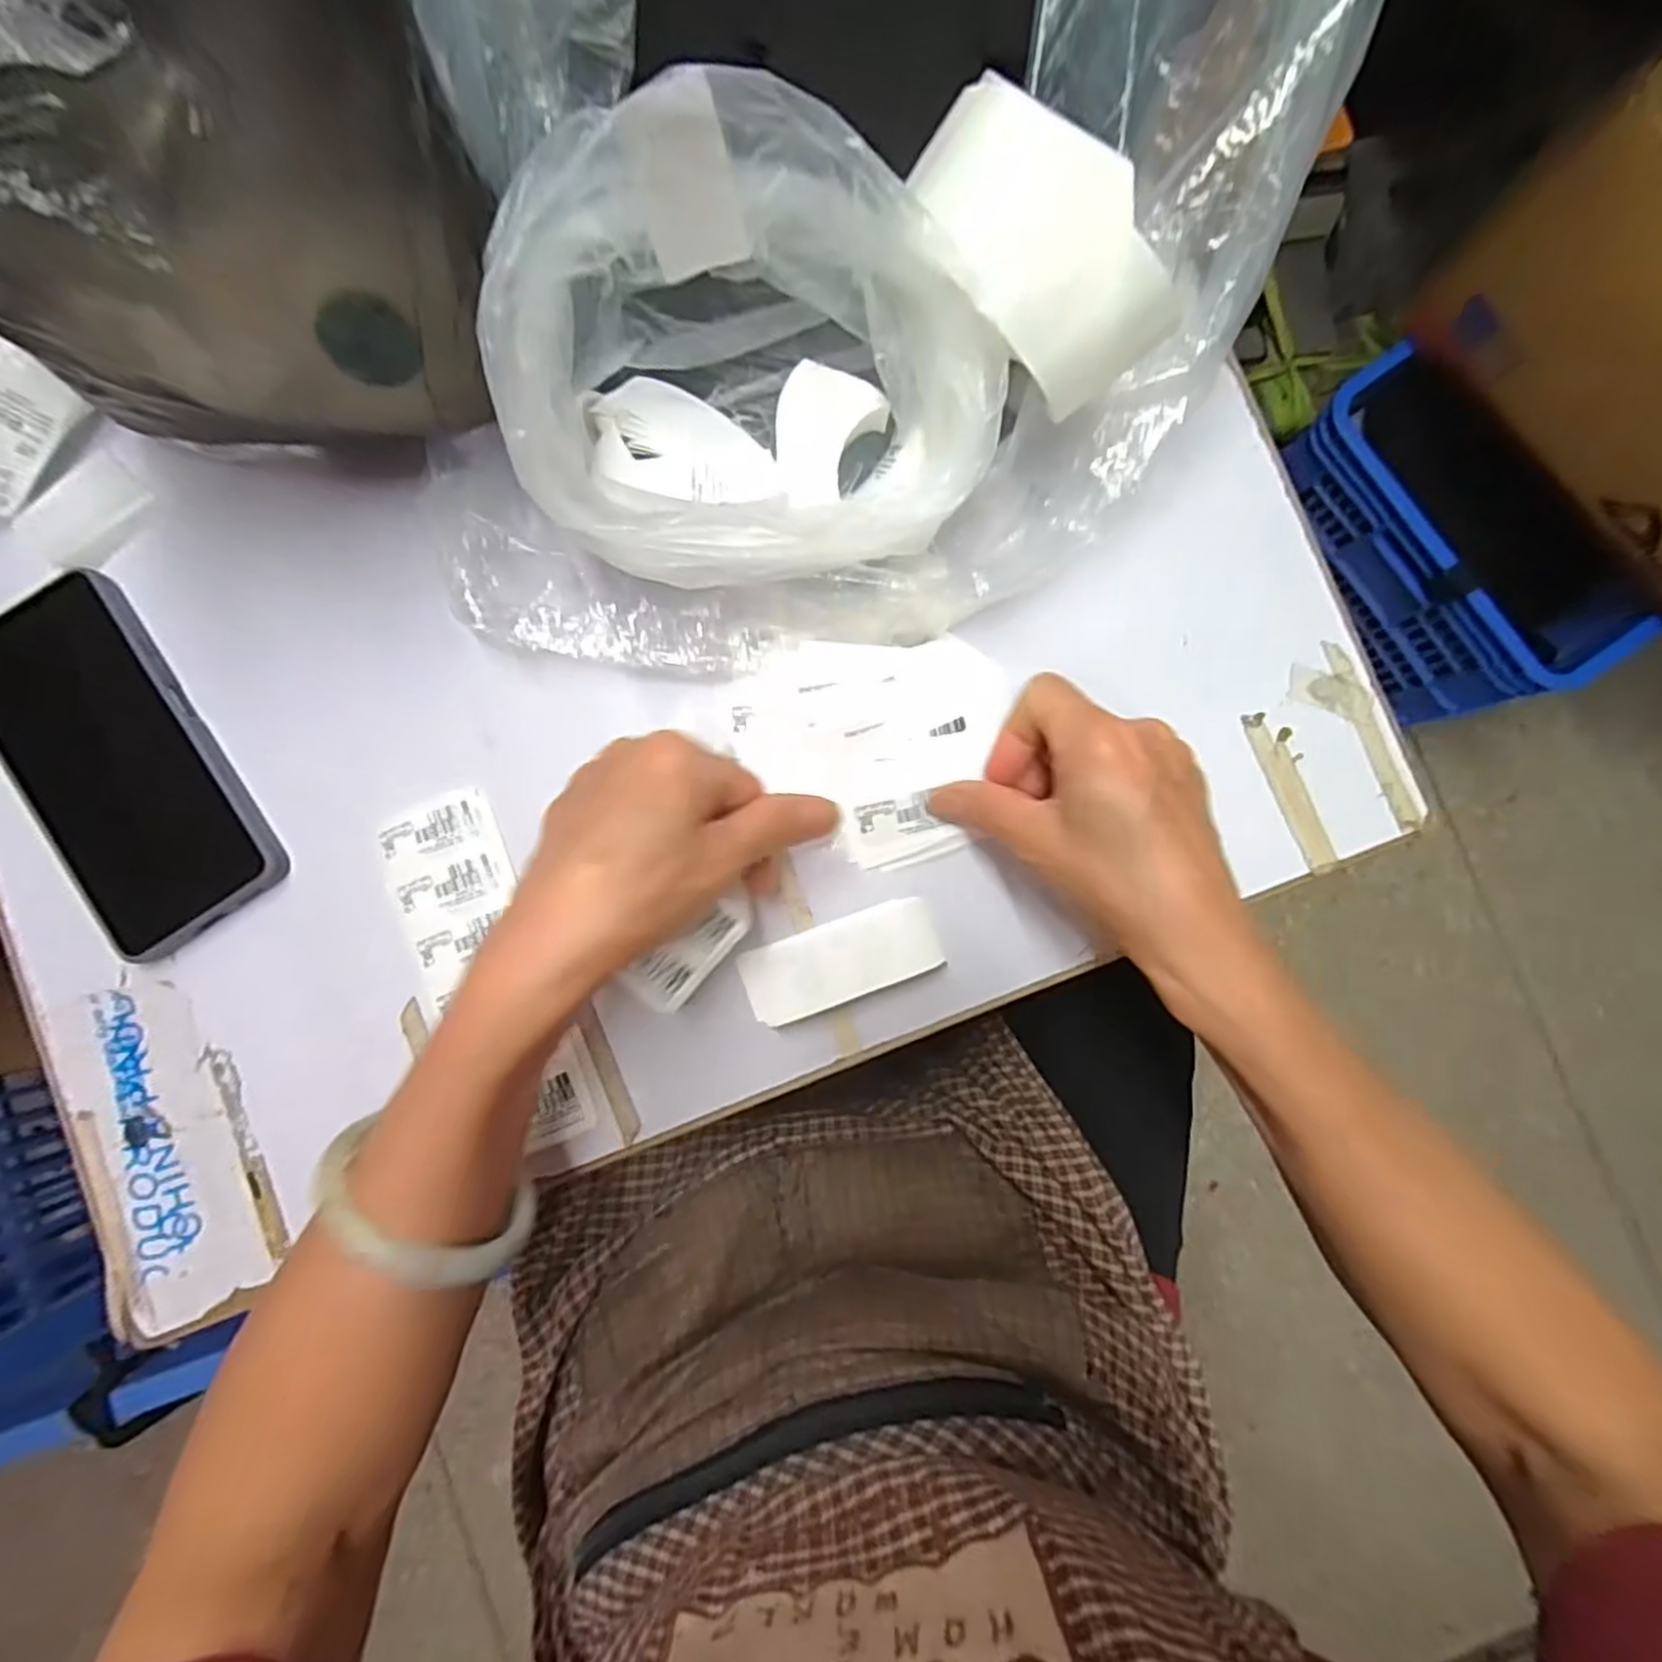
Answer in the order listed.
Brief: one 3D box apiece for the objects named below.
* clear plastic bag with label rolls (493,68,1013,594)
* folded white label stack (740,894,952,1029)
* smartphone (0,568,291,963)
[{"bbox_3d":[-0.024,-0.152,0.265,0.155,0.120,0.110,-6,88,0],"label":"clear plastic bag with label rolls"},{"bbox_3d":[0.004,0.056,0.322,0.085,0.014,0.035,-20,88,-1],"label":"folded white label stack"},{"bbox_3d":[-0.319,-0.028,0.327,0.079,0.014,0.164,-34,88,-1],"label":"smartphone"}]

